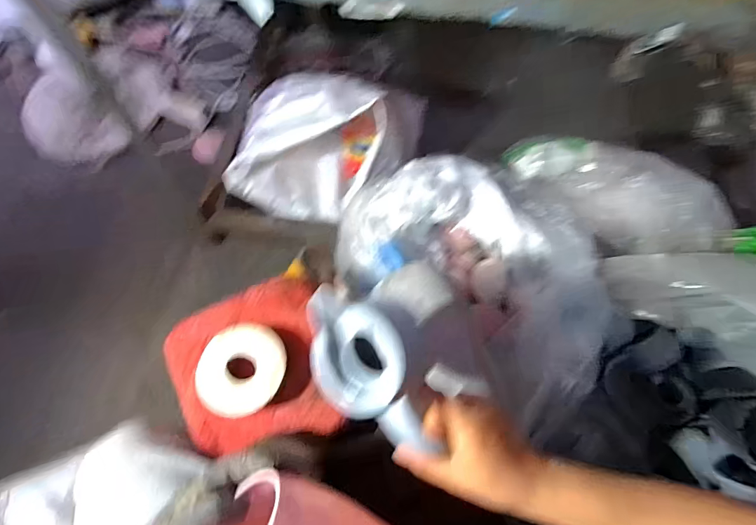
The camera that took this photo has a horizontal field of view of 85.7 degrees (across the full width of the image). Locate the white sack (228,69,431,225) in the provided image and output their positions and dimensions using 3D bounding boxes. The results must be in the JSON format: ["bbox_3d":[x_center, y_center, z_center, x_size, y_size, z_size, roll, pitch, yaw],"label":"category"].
[{"bbox_3d":[-0.118,-0.278,0.915,0.347,0.309,0.324,13,66,3],"label":"white sack"}]

